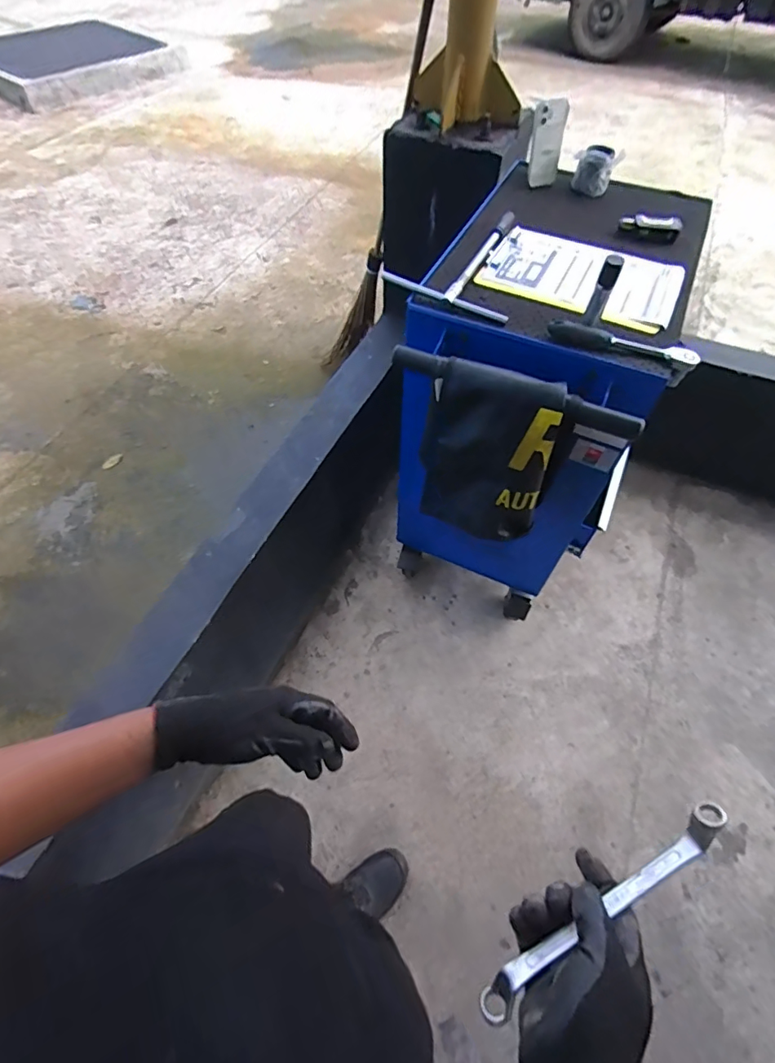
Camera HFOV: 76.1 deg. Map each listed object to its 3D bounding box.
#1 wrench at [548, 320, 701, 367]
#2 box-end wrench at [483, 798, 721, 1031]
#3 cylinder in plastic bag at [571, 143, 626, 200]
[{"bbox_3d":[0.382,-0.307,0.806,0.234,0.019,0.039,13,58,9],"label":"wrench"},{"bbox_3d":[0.172,0.296,0.389,0.240,0.027,0.030,-30,63,-10],"label":"box-end wrench"},{"bbox_3d":[0.447,-0.777,1.059,0.087,0.081,0.070,19,59,13],"label":"cylinder in plastic bag"}]

